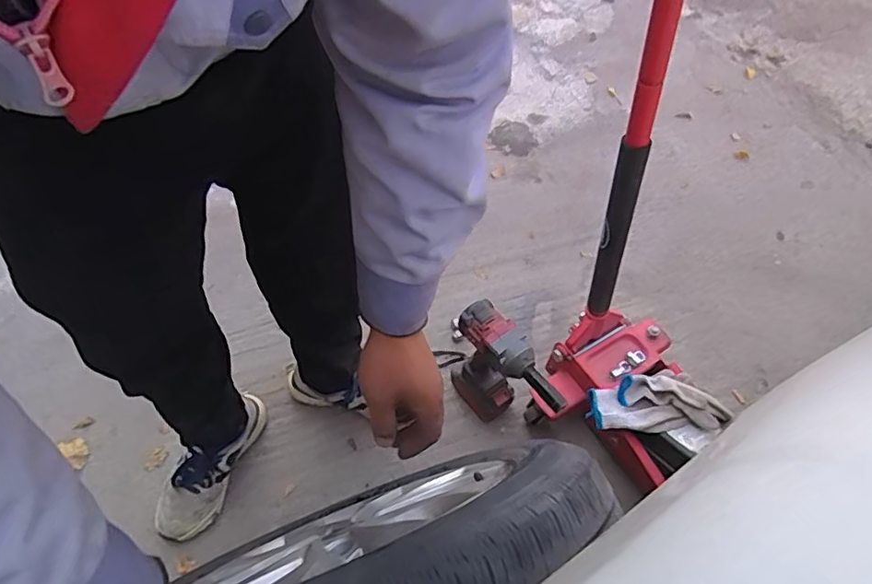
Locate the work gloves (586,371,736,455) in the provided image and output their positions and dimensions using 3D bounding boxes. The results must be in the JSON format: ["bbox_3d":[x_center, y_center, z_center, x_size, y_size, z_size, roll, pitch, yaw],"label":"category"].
[{"bbox_3d":[0.387,0.195,0.966,0.229,0.041,0.128,14,57,11],"label":"work gloves"}]

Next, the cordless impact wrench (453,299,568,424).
[{"bbox_3d":[0.127,0.168,1.021,0.079,0.275,0.233,-38,63,-22],"label":"cordless impact wrench"}]

